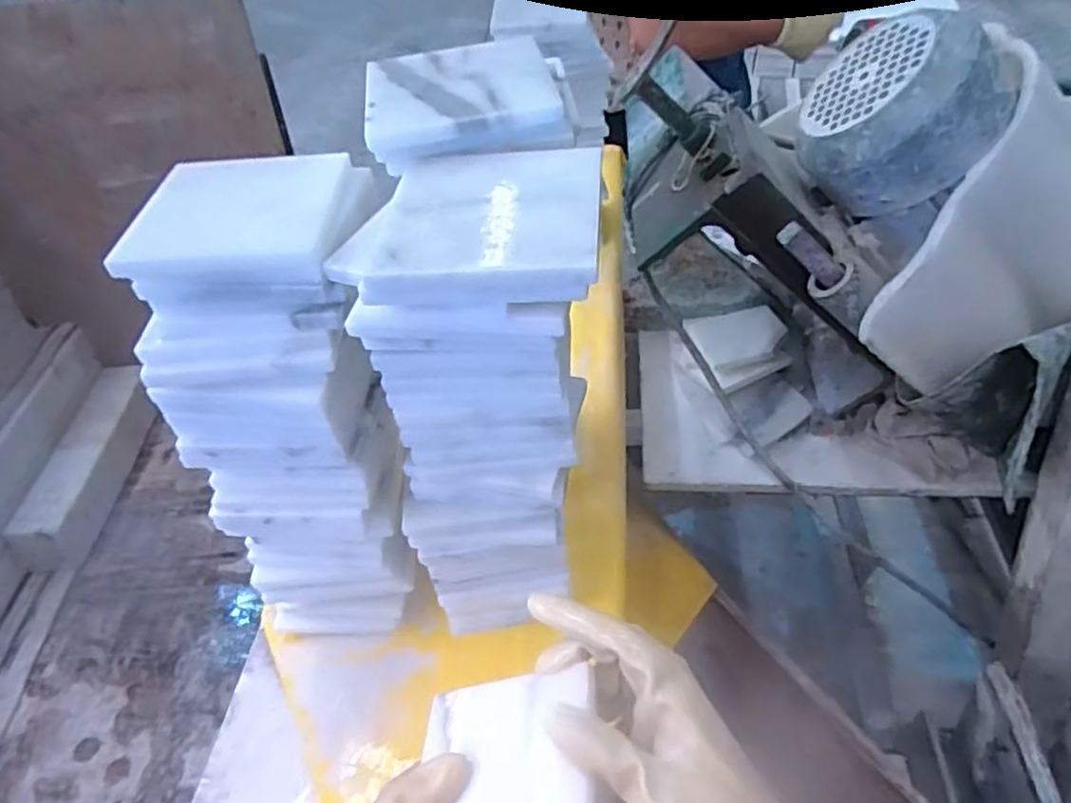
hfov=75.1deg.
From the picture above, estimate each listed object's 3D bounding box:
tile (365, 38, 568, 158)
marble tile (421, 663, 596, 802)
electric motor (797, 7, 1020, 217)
[{"bbox_3d":[-0.042,-0.169,0.381,0.099,0.015,0.105,-10,46,-5],"label":"tile"},{"bbox_3d":[-0.017,0.190,0.348,0.097,0.010,0.102,-19,42,20],"label":"marble tile"},{"bbox_3d":[0.308,-0.227,0.569,0.144,0.118,0.133,-16,51,51],"label":"electric motor"}]

